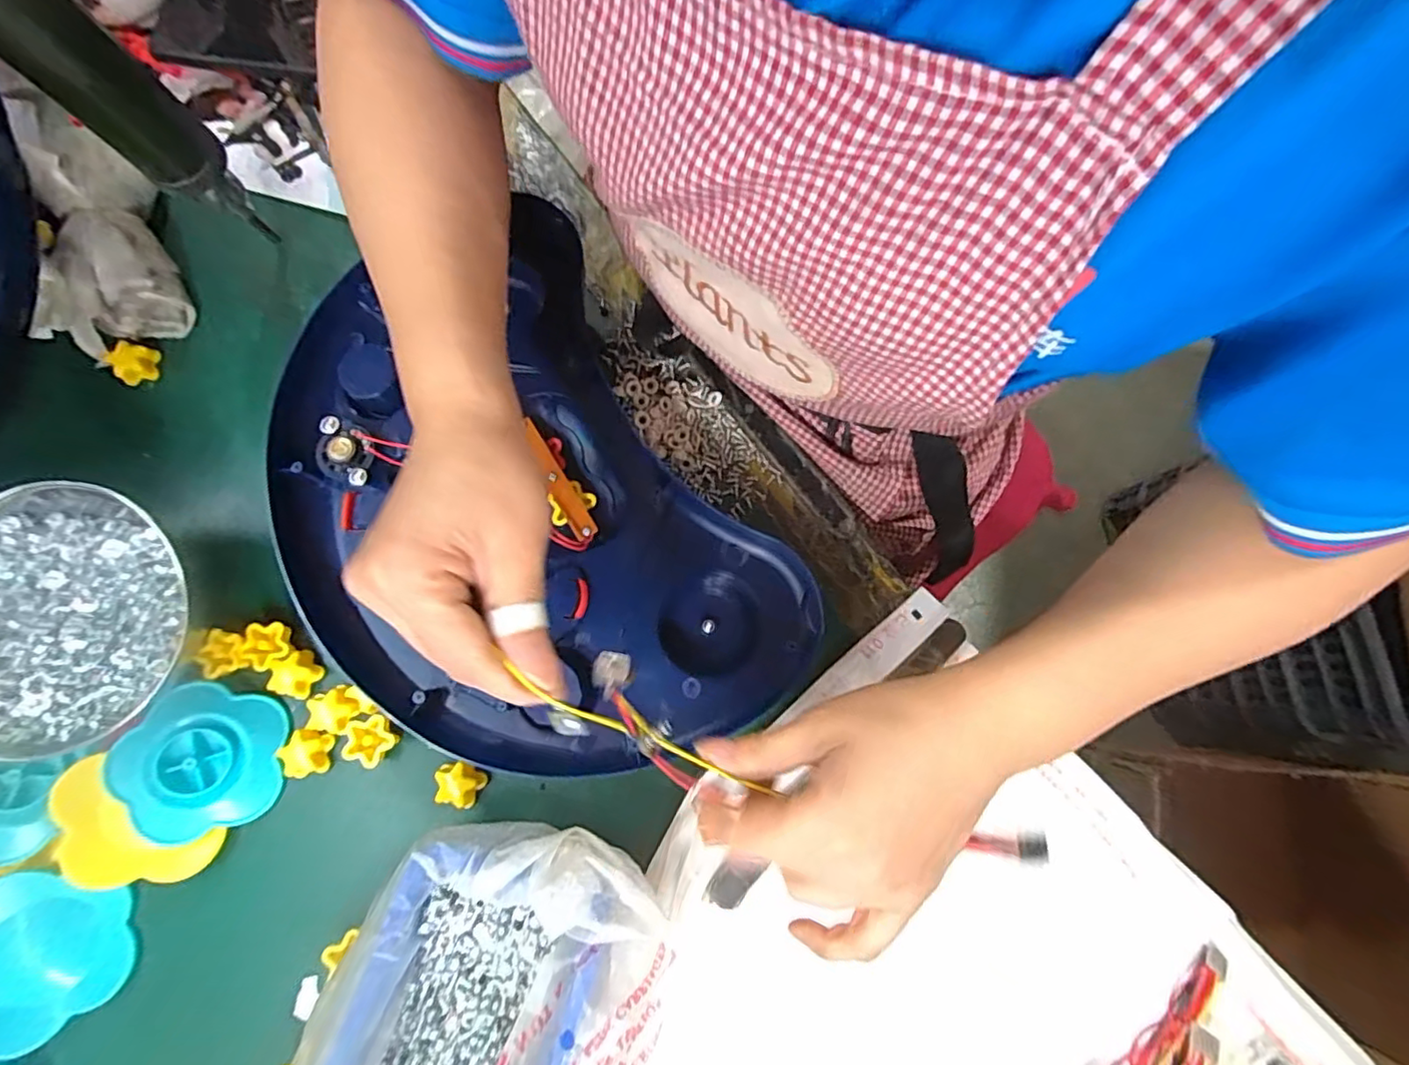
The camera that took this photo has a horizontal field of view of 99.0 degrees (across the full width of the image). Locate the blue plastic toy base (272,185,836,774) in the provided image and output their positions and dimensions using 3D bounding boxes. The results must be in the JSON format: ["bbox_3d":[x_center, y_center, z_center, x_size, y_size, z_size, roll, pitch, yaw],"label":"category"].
[{"bbox_3d":[-0.101,-0.009,0.334,0.217,0.042,0.314,-33,79,-8],"label":"blue plastic toy base"}]

